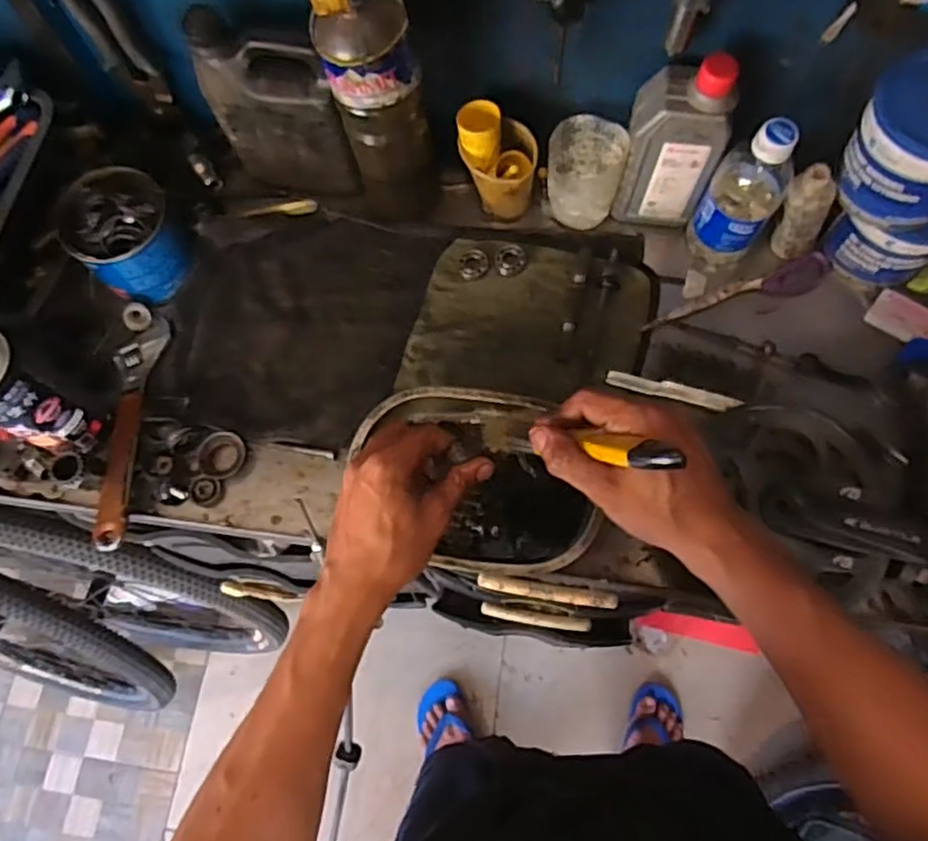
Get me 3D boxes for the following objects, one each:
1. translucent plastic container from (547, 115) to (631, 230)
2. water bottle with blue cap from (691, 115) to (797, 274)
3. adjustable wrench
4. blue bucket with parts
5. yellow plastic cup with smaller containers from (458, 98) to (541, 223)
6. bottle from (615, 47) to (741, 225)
[{"bbox_3d":[0.116,-0.236,0.657,0.069,0.087,0.068,10,71,6],"label":"translucent plastic container"},{"bbox_3d":[0.253,-0.205,0.612,0.065,0.164,0.062,29,74,12],"label":"water bottle with blue cap"},{"bbox_3d":[-0.318,0.004,0.630,0.042,0.025,0.229,0,70,2],"label":"adjustable wrench"},{"bbox_3d":[-0.326,-0.182,0.658,0.092,0.081,0.100,-1,70,2],"label":"blue bucket with parts"},{"bbox_3d":[0.032,-0.243,0.656,0.075,0.112,0.058,5,71,4],"label":"yellow plastic cup with smaller containers"},{"bbox_3d":[0.190,-0.248,0.615,0.080,0.175,0.045,14,71,7],"label":"bottle"}]

